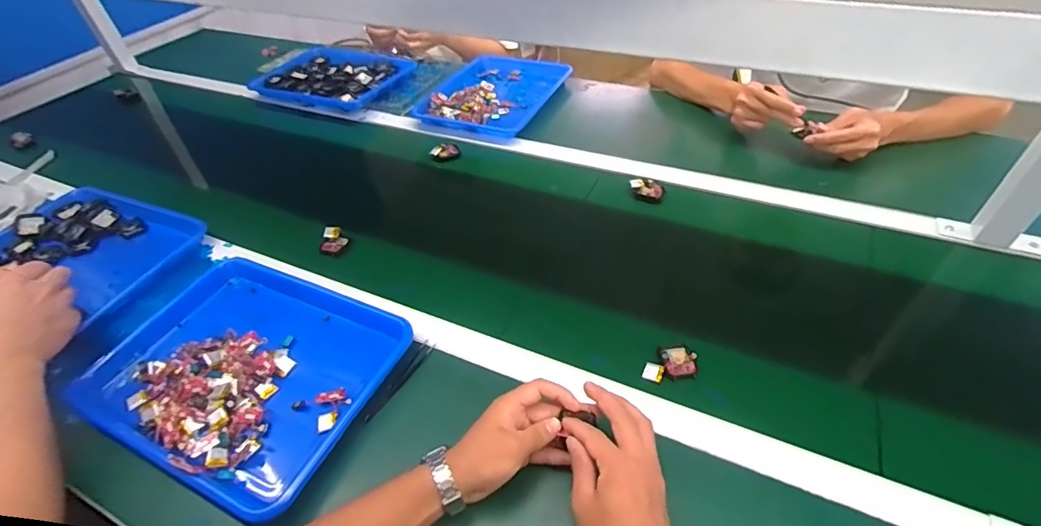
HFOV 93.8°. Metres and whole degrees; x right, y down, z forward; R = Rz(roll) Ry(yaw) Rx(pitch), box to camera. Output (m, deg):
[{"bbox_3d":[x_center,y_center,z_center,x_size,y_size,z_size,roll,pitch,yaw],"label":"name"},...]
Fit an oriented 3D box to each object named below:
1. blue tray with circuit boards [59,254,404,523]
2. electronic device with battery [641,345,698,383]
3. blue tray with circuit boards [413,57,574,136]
[{"bbox_3d":[-0.325,0.122,0.589,0.335,0.037,0.263,17,49,20],"label":"blue tray with circuit boards"},{"bbox_3d":[0.176,0.115,0.564,0.054,0.013,0.059,16,48,20],"label":"electronic device with battery"},{"bbox_3d":[-0.047,-0.366,1.028,0.245,0.025,0.322,16,48,19],"label":"blue tray with circuit boards"}]

